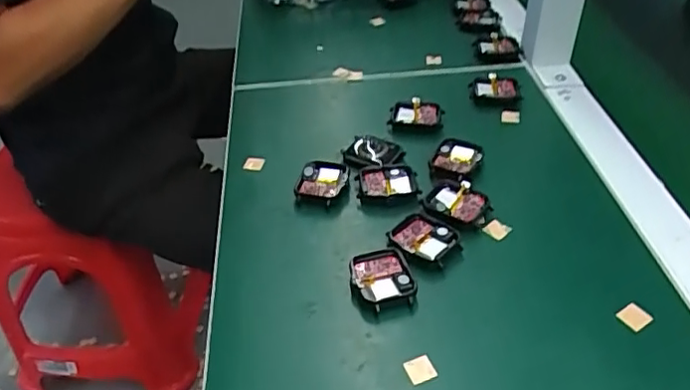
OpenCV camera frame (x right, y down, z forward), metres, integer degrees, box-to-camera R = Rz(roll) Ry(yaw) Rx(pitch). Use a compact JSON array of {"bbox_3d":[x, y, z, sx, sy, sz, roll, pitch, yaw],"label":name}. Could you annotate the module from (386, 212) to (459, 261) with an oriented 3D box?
[{"bbox_3d":[0.054,0.031,0.418,0.040,0.007,0.037,24,46,27],"label":"module"}]

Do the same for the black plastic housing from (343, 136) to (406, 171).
[{"bbox_3d":[0.024,-0.036,0.491,0.047,0.012,0.035,-8,40,-7],"label":"black plastic housing"}]

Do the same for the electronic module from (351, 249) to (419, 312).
[{"bbox_3d":[0.025,0.055,0.393,0.039,0.010,0.042,-12,41,-12],"label":"electronic module"}]

